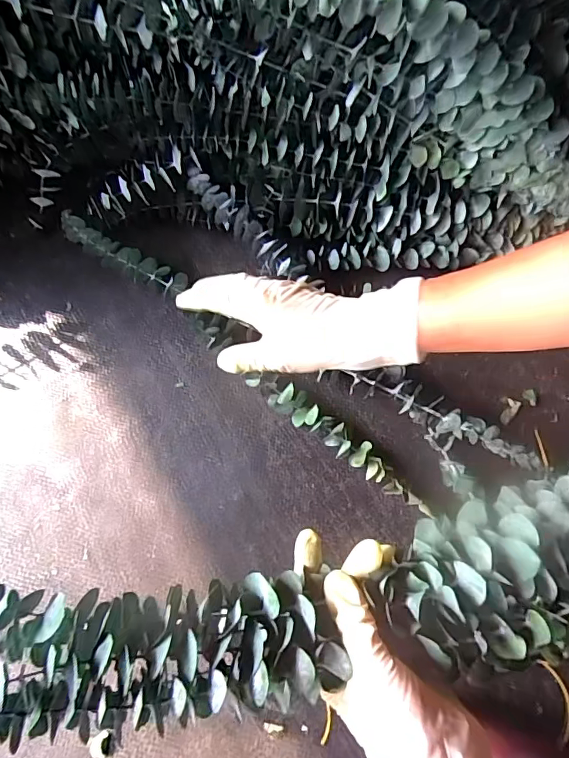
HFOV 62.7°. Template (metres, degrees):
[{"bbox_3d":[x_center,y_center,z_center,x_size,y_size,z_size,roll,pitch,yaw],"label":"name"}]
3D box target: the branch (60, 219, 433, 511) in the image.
[{"bbox_3d":[-0.050,-0.029,0.490,0.477,0.031,0.040,40,76,8],"label":"branch"}]

